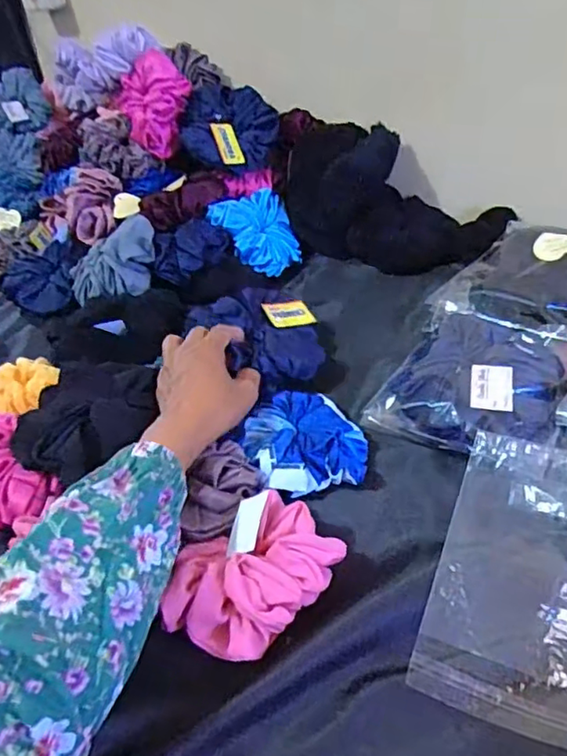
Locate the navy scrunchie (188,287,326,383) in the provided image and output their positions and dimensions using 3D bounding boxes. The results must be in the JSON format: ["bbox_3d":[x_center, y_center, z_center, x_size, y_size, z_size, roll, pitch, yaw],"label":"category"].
[{"bbox_3d":[-0.011,-0.038,0.591,0.119,0.039,0.119,-18,55,-42],"label":"navy scrunchie"}]

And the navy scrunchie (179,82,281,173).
[{"bbox_3d":[-0.070,-0.329,0.788,0.119,0.050,0.113,15,86,2],"label":"navy scrunchie"}]

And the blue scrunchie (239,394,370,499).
[{"bbox_3d":[0.017,0.049,0.503,0.096,0.033,0.101,-4,39,3],"label":"blue scrunchie"}]

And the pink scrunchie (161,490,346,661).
[{"bbox_3d":[-0.022,0.131,0.396,0.121,0.039,0.081,-30,44,-26],"label":"pink scrunchie"}]

